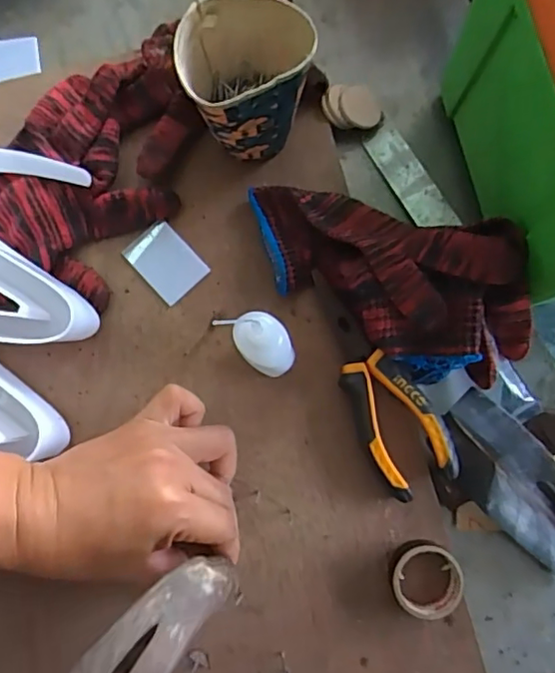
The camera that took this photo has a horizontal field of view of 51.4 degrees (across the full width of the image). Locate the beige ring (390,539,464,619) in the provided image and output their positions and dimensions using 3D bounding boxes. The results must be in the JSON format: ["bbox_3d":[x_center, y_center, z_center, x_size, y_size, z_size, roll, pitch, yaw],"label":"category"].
[{"bbox_3d":[0.095,0.154,0.368,0.043,0.020,0.044,0,80,0],"label":"beige ring"}]

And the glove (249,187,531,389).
[{"bbox_3d":[0.072,-0.038,0.382,0.204,0.058,0.100,20,81,3],"label":"glove"}]

